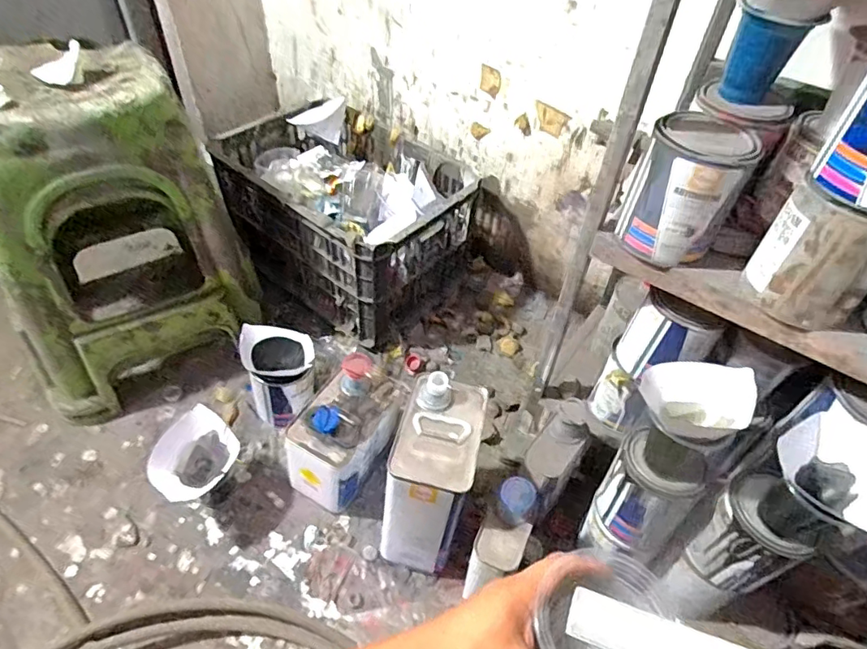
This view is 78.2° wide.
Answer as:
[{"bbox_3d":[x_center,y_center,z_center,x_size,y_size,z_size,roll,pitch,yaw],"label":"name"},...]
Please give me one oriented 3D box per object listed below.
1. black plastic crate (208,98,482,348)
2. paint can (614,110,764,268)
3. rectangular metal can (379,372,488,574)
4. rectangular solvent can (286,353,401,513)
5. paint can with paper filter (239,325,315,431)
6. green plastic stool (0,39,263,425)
[{"bbox_3d":[-0.194,-0.248,1.159,0.352,0.246,0.526,-34,57,-31],"label":"black plastic crate"},{"bbox_3d":[0.273,-0.147,0.584,0.101,0.133,0.095,2,46,-2],"label":"paint can"},{"bbox_3d":[0.003,0.220,0.768,0.105,0.274,0.164,13,47,9],"label":"rectangular metal can"},{"bbox_3d":[-0.139,0.181,0.859,0.115,0.175,0.184,24,49,18],"label":"rectangular solvent can"},{"bbox_3d":[-0.260,0.091,0.919,0.116,0.128,0.109,-11,48,-14],"label":"paint can with paper filter"},{"bbox_3d":[-0.527,-0.159,0.864,0.344,0.454,0.274,-26,53,-26],"label":"green plastic stool"}]

